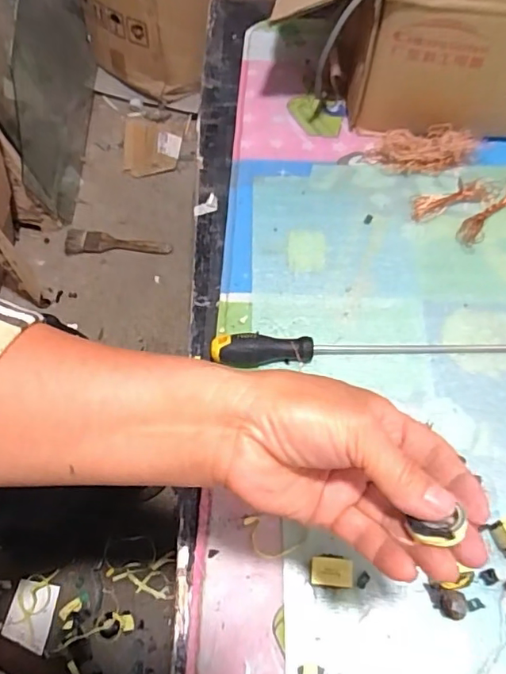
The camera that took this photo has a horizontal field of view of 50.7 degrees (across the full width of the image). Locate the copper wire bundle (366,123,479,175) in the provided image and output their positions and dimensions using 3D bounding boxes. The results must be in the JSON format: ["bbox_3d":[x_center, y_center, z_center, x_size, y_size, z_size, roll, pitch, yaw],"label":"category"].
[{"bbox_3d":[0.211,-0.230,0.650,0.132,0.036,0.050,-4,59,-1],"label":"copper wire bundle"}]

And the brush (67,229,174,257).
[{"bbox_3d":[-0.246,-0.174,0.978,0.191,0.020,0.048,0,61,0],"label":"brush"}]

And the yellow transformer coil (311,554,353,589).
[{"bbox_3d":[0.061,0.182,0.414,0.031,0.011,0.024,3,59,3],"label":"yellow transformer coil"}]

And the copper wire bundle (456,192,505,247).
[{"bbox_3d":[0.280,-0.144,0.611,0.133,0.013,0.029,-39,65,-20],"label":"copper wire bundle"}]

